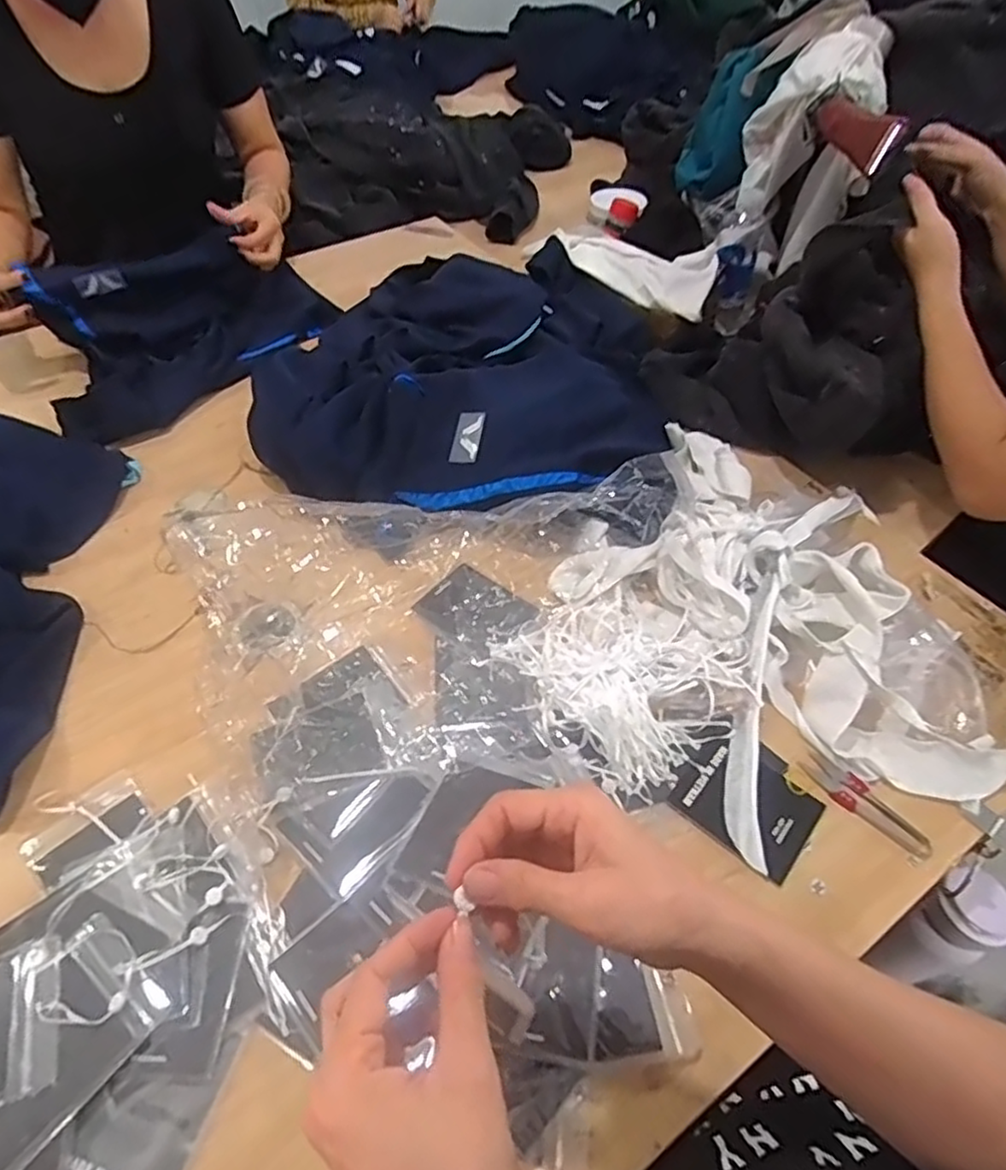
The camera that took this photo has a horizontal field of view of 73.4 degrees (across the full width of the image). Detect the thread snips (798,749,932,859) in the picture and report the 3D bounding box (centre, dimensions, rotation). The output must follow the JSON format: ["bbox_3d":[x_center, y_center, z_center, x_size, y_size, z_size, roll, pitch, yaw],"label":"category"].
[{"bbox_3d":[0.290,0.173,0.537,0.103,0.006,0.028,38,60,26],"label":"thread snips"}]

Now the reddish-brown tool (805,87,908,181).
[{"bbox_3d":[0.392,-0.508,0.749,0.025,0.054,0.139,-15,56,-14],"label":"reddish-brown tool"}]

